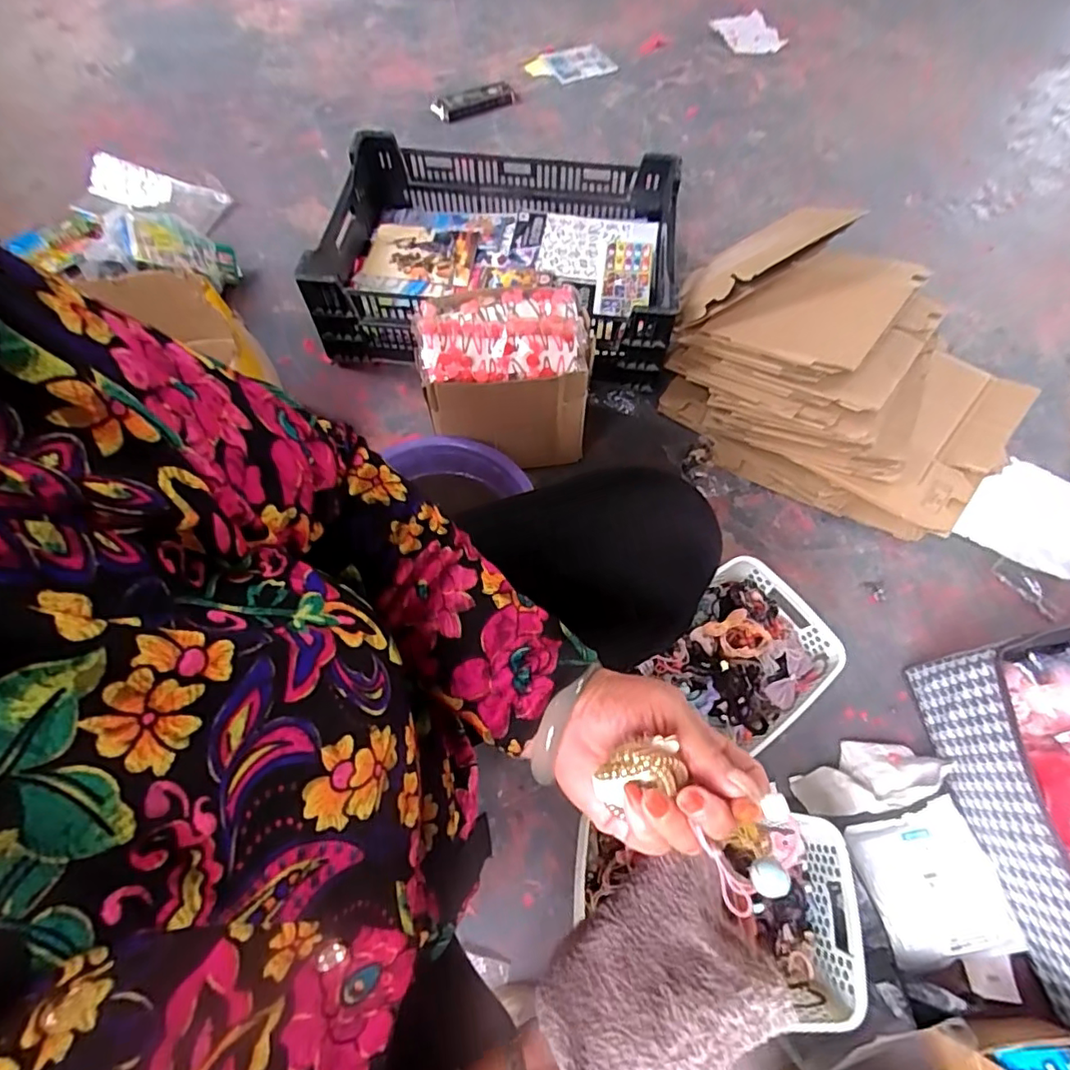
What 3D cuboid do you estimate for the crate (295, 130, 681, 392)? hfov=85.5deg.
[{"bbox_3d":[-0.063,-0.505,1.038,0.629,0.178,0.403,12,65,2],"label":"crate"}]

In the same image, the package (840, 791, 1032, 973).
[{"bbox_3d":[0.470,0.418,0.686,0.152,0.026,0.161,-13,66,-9],"label":"package"}]

